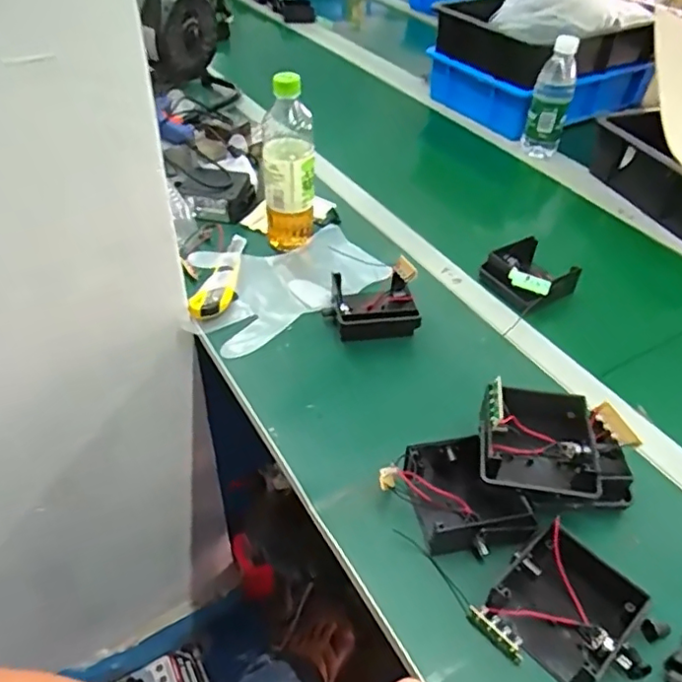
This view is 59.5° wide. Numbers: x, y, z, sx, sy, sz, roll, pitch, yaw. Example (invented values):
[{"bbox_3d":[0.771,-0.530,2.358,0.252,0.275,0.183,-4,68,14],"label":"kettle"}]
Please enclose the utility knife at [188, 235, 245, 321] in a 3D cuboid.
[{"bbox_3d":[-0.144,-0.085,0.744,0.040,0.017,0.167,7,43,6],"label":"utility knife"}]

